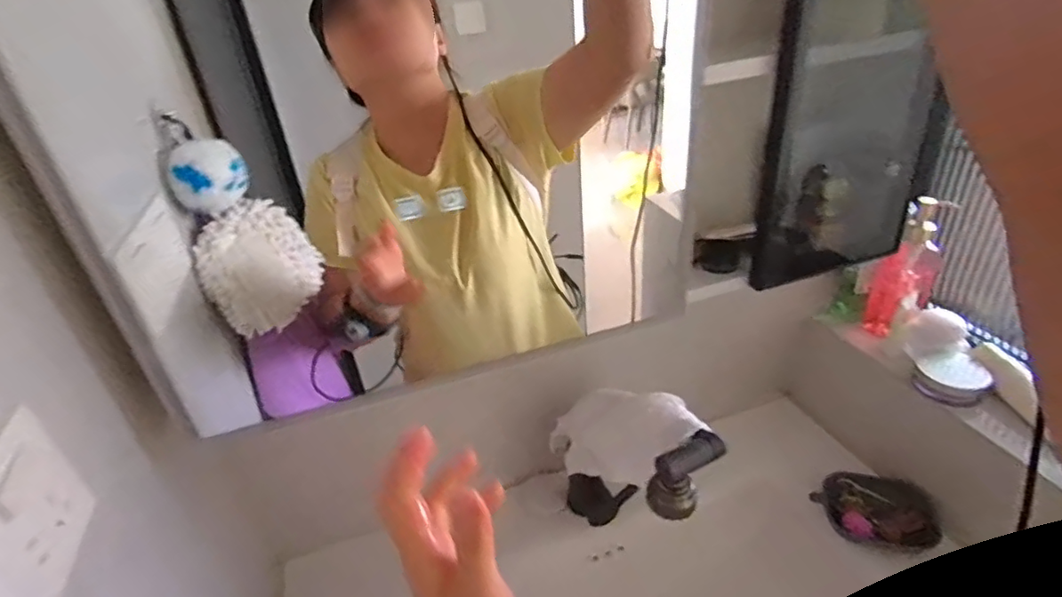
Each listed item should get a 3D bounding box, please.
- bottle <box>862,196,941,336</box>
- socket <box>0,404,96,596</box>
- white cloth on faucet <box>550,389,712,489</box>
[{"bbox_3d":[0.486,-0.040,0.750,0.063,0.173,0.070,15,37,29],"label":"bottle"},{"bbox_3d":[-0.269,0.112,0.312,0.007,0.077,0.089,-16,33,-17],"label":"socket"},{"bbox_3d":[0.111,0.154,0.665,0.180,0.114,0.084,18,39,33],"label":"white cloth on faucet"}]

